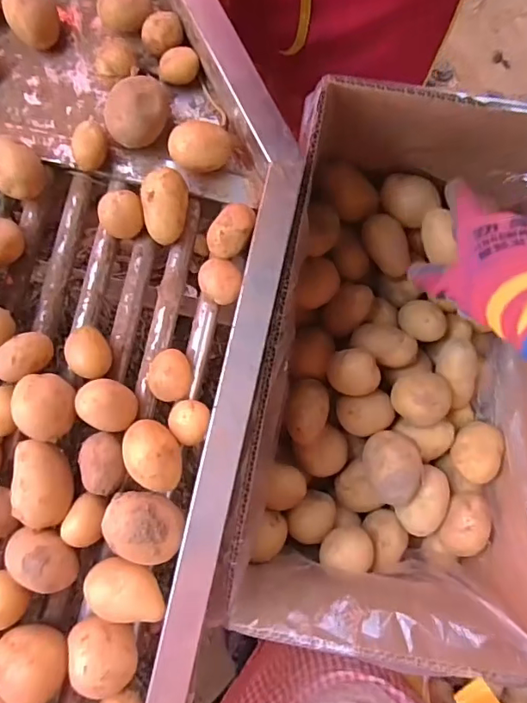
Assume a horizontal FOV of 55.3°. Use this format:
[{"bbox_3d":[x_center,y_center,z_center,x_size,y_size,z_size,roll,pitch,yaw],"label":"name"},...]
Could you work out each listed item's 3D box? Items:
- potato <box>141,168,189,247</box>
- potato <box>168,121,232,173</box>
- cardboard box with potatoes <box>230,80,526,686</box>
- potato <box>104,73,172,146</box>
[{"bbox_3d":[-0.075,-0.112,0.390,0.034,0.023,0.054,0,117,4],"label":"potato"},{"bbox_3d":[-0.049,-0.155,0.391,0.046,0.039,0.031,10,89,-1],"label":"potato"},{"bbox_3d":[0.129,0.017,0.436,0.238,0.154,0.406,10,89,-1],"label":"cardboard box with potatoes"},{"bbox_3d":[-0.098,-0.184,0.393,0.046,0.039,0.050,0,89,-1],"label":"potato"}]

